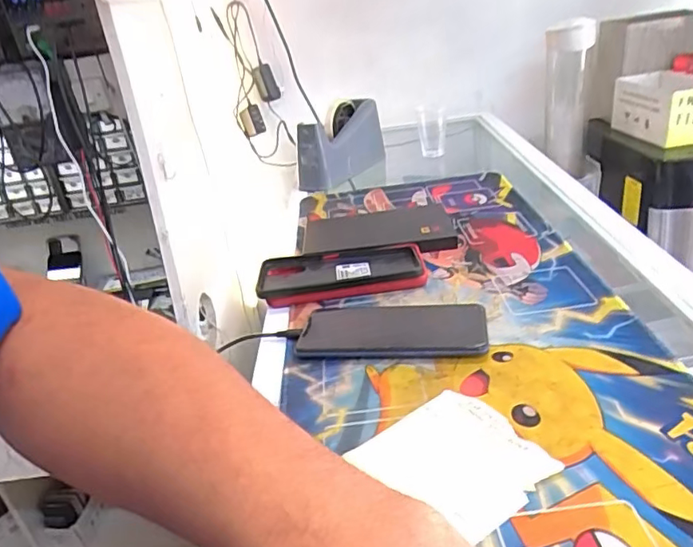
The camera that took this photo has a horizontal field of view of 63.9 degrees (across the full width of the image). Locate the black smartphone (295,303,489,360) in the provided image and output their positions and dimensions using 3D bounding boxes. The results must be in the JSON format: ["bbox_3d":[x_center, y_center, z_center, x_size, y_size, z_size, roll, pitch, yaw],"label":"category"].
[{"bbox_3d":[0.039,0.048,0.490,0.162,0.010,0.083,-2,28,14],"label":"black smartphone"}]

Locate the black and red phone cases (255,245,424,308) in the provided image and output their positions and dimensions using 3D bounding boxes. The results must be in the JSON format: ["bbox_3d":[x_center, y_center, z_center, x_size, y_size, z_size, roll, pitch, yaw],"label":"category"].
[{"bbox_3d":[-0.004,-0.003,0.588,0.175,0.018,0.083,-9,27,0],"label":"black and red phone cases"}]

